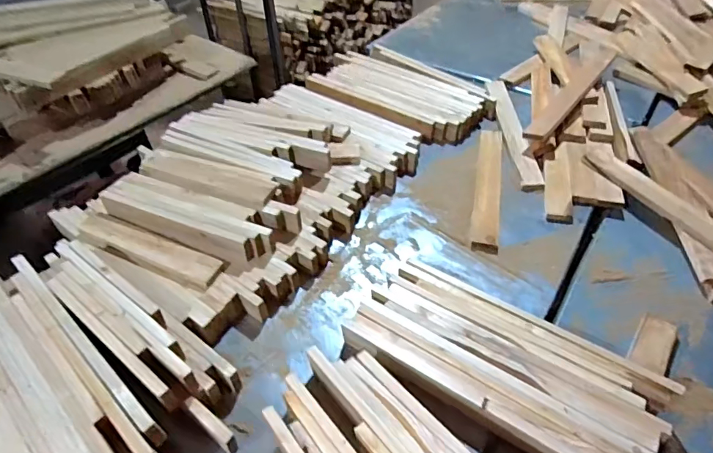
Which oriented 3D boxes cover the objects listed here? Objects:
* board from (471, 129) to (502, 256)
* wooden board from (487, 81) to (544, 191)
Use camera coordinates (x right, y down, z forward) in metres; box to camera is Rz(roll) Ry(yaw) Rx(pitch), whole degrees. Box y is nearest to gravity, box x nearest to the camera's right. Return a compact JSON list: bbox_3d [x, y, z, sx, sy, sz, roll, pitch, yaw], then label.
[{"bbox_3d":[0.334,-0.114,1.146,0.058,0.026,0.454,9,46,10],"label":"board"},{"bbox_3d":[0.452,-0.293,1.317,0.059,0.023,0.549,1,45,2],"label":"wooden board"}]

